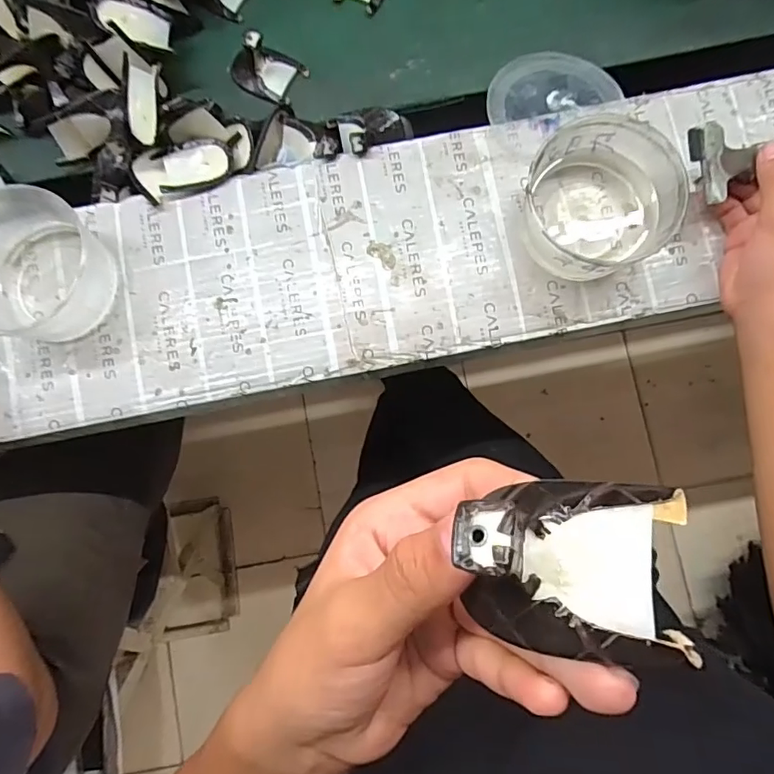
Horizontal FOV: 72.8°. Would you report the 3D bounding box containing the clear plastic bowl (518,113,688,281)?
[{"bbox_3d":[0.170,-0.147,0.422,0.109,0.062,0.111,0,83,2],"label":"clear plastic bowl"}]

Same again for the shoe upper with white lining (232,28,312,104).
[{"bbox_3d":[-0.114,-0.302,0.477,0.069,0.044,0.045,31,85,5],"label":"shoe upper with white lining"}]

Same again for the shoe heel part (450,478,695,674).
[{"bbox_3d":[0.047,0.047,0.134,0.057,0.033,0.045,2,81,3],"label":"shoe heel part"}]

